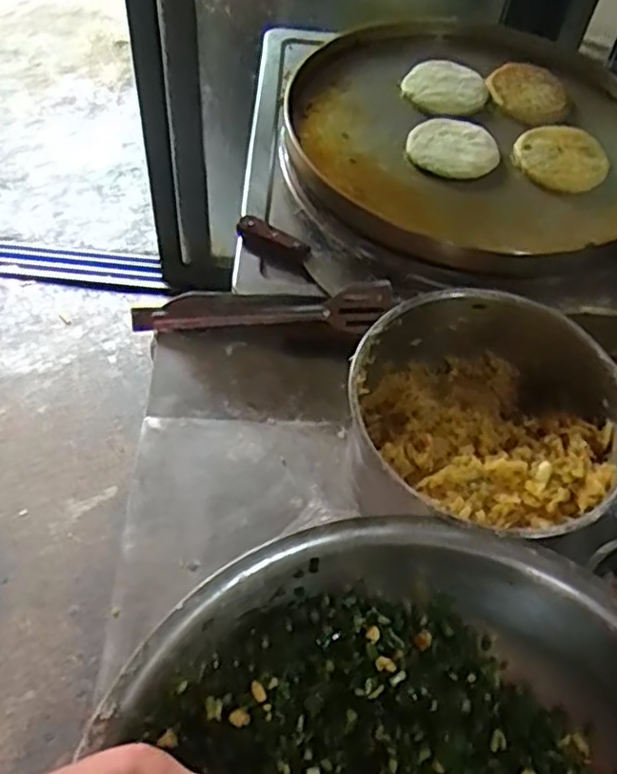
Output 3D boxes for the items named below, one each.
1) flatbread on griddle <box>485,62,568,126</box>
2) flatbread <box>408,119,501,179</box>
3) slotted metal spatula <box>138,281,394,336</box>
[{"bbox_3d":[0.327,-0.434,1.039,0.104,0.008,0.124,-37,73,-15],"label":"flatbread on griddle"},{"bbox_3d":[0.195,-0.323,0.952,0.120,0.031,0.104,9,55,2],"label":"flatbread"},{"bbox_3d":[-0.046,-0.076,0.673,0.242,0.053,0.030,3,53,-3],"label":"slotted metal spatula"}]

